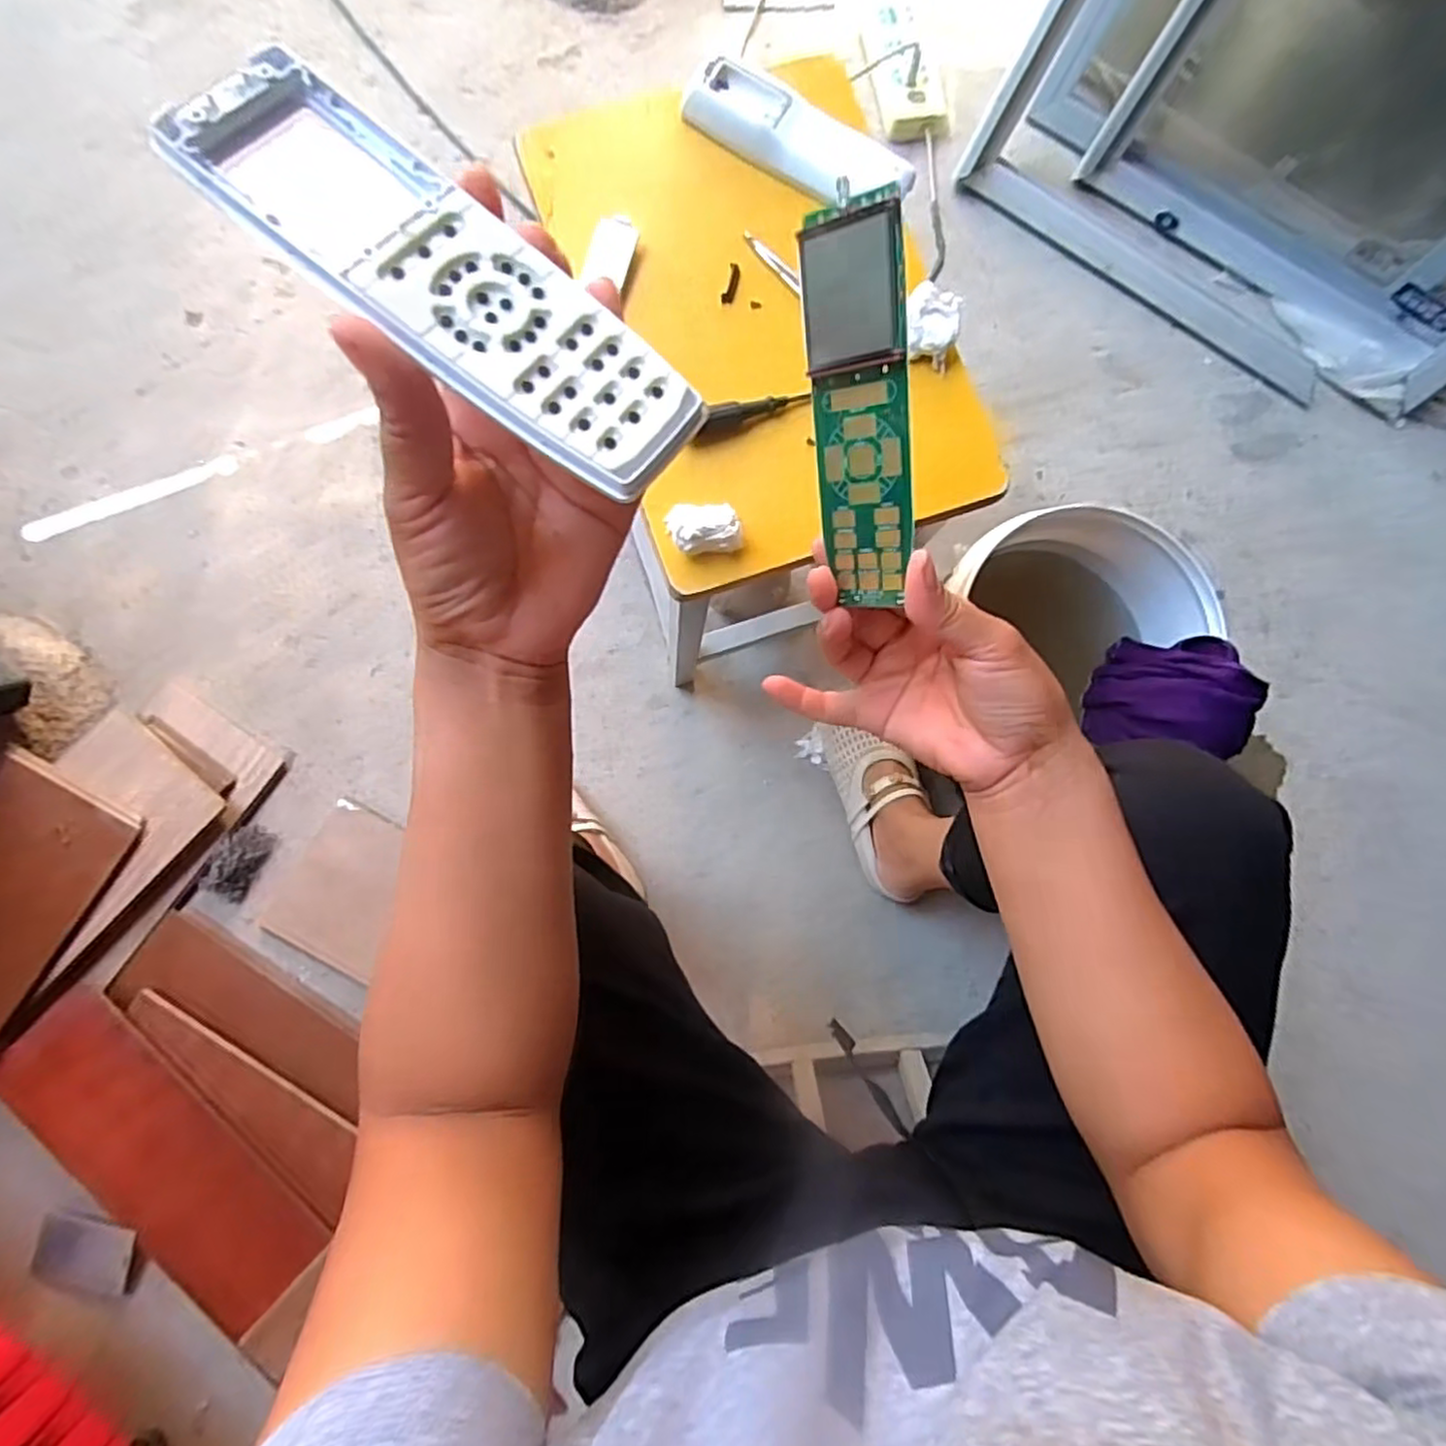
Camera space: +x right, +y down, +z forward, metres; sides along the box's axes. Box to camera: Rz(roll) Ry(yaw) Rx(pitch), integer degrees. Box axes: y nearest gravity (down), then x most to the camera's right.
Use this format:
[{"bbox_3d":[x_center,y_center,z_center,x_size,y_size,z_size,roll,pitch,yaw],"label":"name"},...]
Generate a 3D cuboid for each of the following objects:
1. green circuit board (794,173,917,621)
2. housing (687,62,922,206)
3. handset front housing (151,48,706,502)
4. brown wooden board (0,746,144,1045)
[{"bbox_3d":[0.055,-0.122,0.280,0.007,0.043,0.145,-30,120,-41],"label":"green circuit board"},{"bbox_3d":[0.049,-0.383,0.461,0.153,0.014,0.055,27,82,-1],"label":"housing"},{"bbox_3d":[-0.077,-0.125,0.197,0.154,0.013,0.047,38,84,-3],"label":"handset front housing"},{"bbox_3d":[-0.784,0.205,0.747,0.179,0.026,0.310,31,84,-1],"label":"brown wooden board"}]

